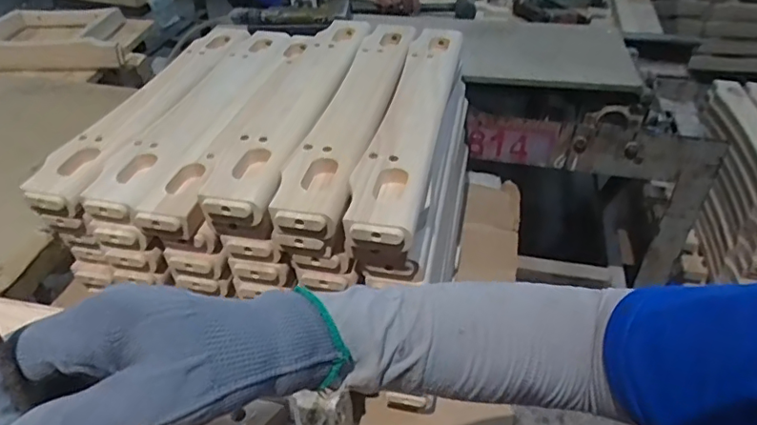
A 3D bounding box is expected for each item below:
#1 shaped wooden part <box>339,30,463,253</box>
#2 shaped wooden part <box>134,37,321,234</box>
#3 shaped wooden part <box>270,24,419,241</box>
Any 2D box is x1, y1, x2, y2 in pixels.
[{"bbox_3d":[0.046,-0.132,0.665,0.069,0.033,0.491,8,40,9],"label":"shaped wooden part"},{"bbox_3d":[-0.164,-0.146,0.723,0.078,0.046,0.484,7,40,8],"label":"shaped wooden part"},{"bbox_3d":[-0.022,-0.145,0.686,0.070,0.024,0.493,7,40,9],"label":"shaped wooden part"}]

